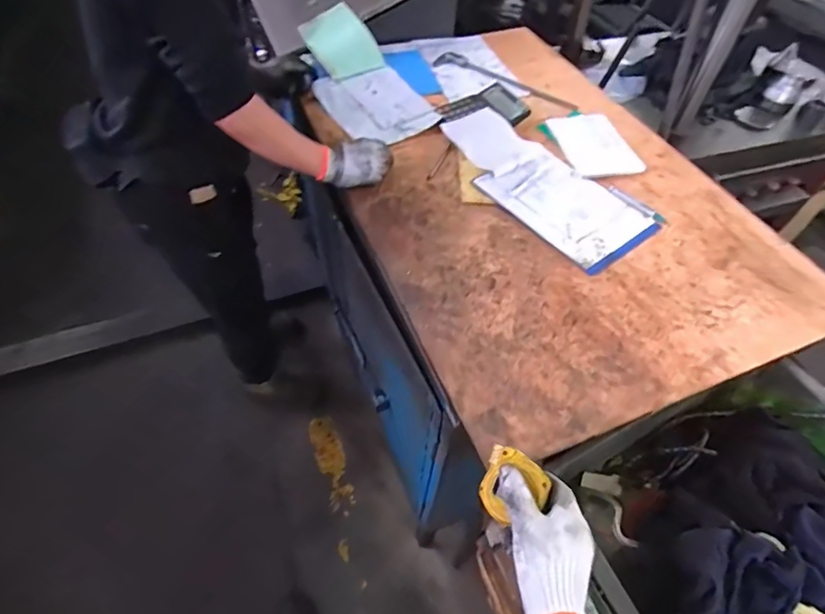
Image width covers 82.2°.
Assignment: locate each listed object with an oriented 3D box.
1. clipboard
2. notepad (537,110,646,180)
[{"bbox_3d":[0.317,-0.217,0.990,0.224,0.014,0.329,-30,61,-23],"label":"clipboard"},{"bbox_3d":[0.430,-0.398,1.147,0.170,0.011,0.271,-11,49,-6],"label":"notepad"}]

